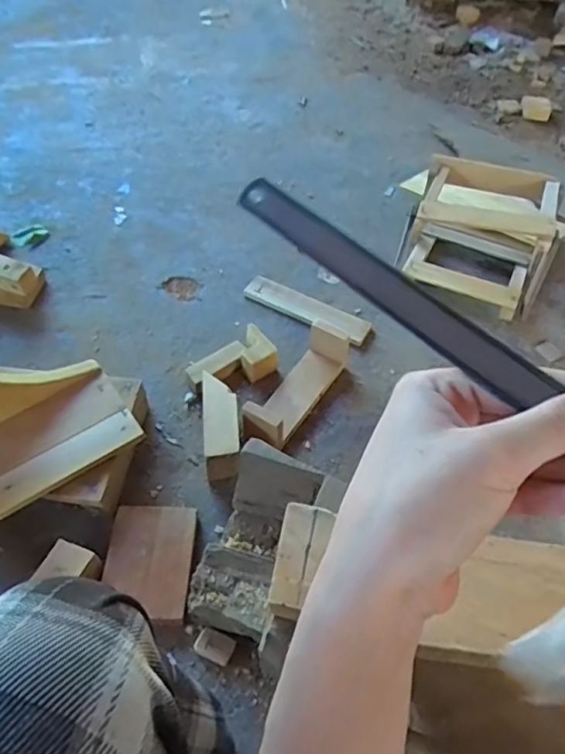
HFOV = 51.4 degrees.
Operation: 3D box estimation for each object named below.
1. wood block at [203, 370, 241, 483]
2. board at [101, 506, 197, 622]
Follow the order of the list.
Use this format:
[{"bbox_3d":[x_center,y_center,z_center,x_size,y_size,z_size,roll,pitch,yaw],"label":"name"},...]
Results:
[{"bbox_3d":[-0.087,0.074,0.844,0.048,0.080,0.147,-4,53,-6],"label":"wood block"},{"bbox_3d":[-0.167,0.233,0.740,0.102,0.030,0.141,2,52,0],"label":"board"}]

